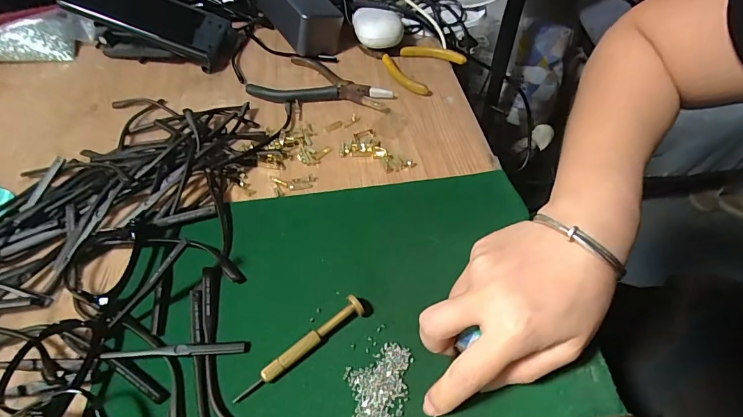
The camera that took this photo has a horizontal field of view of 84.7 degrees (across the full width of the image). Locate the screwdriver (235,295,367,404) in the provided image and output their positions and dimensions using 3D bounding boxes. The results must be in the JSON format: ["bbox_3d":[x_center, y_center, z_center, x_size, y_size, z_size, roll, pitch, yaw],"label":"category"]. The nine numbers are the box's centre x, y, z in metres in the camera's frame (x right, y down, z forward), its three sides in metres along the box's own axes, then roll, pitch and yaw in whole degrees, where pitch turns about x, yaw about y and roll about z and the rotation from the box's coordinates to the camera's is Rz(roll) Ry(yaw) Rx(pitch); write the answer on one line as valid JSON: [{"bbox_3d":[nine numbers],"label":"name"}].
[{"bbox_3d":[-0.045,0.088,0.258,0.093,0.014,0.012,-30,55,-21],"label":"screwdriver"}]

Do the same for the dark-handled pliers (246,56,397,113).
[{"bbox_3d":[-0.050,-0.138,0.444,0.151,0.013,0.075,10,52,10],"label":"dark-handled pliers"}]

